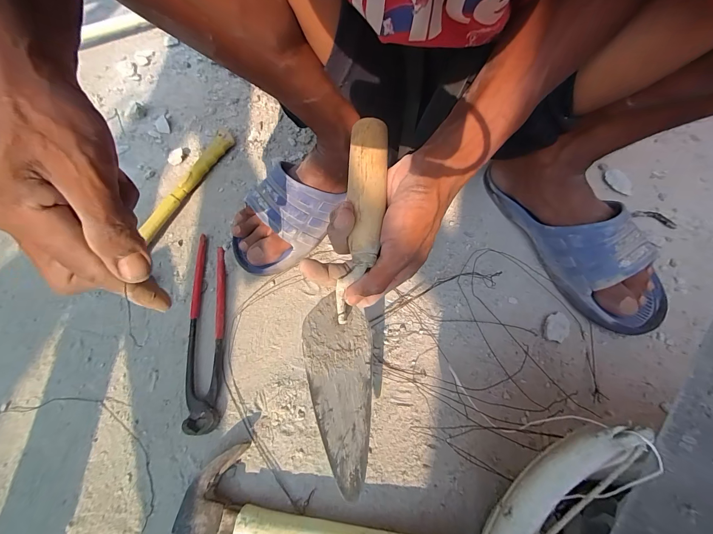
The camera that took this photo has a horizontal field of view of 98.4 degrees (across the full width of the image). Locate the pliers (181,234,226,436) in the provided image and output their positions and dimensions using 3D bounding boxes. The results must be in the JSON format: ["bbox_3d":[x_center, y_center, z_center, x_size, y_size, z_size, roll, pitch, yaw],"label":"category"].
[{"bbox_3d":[-0.177,0.064,0.362,0.040,0.015,0.236,-10,63,-3],"label":"pliers"}]

